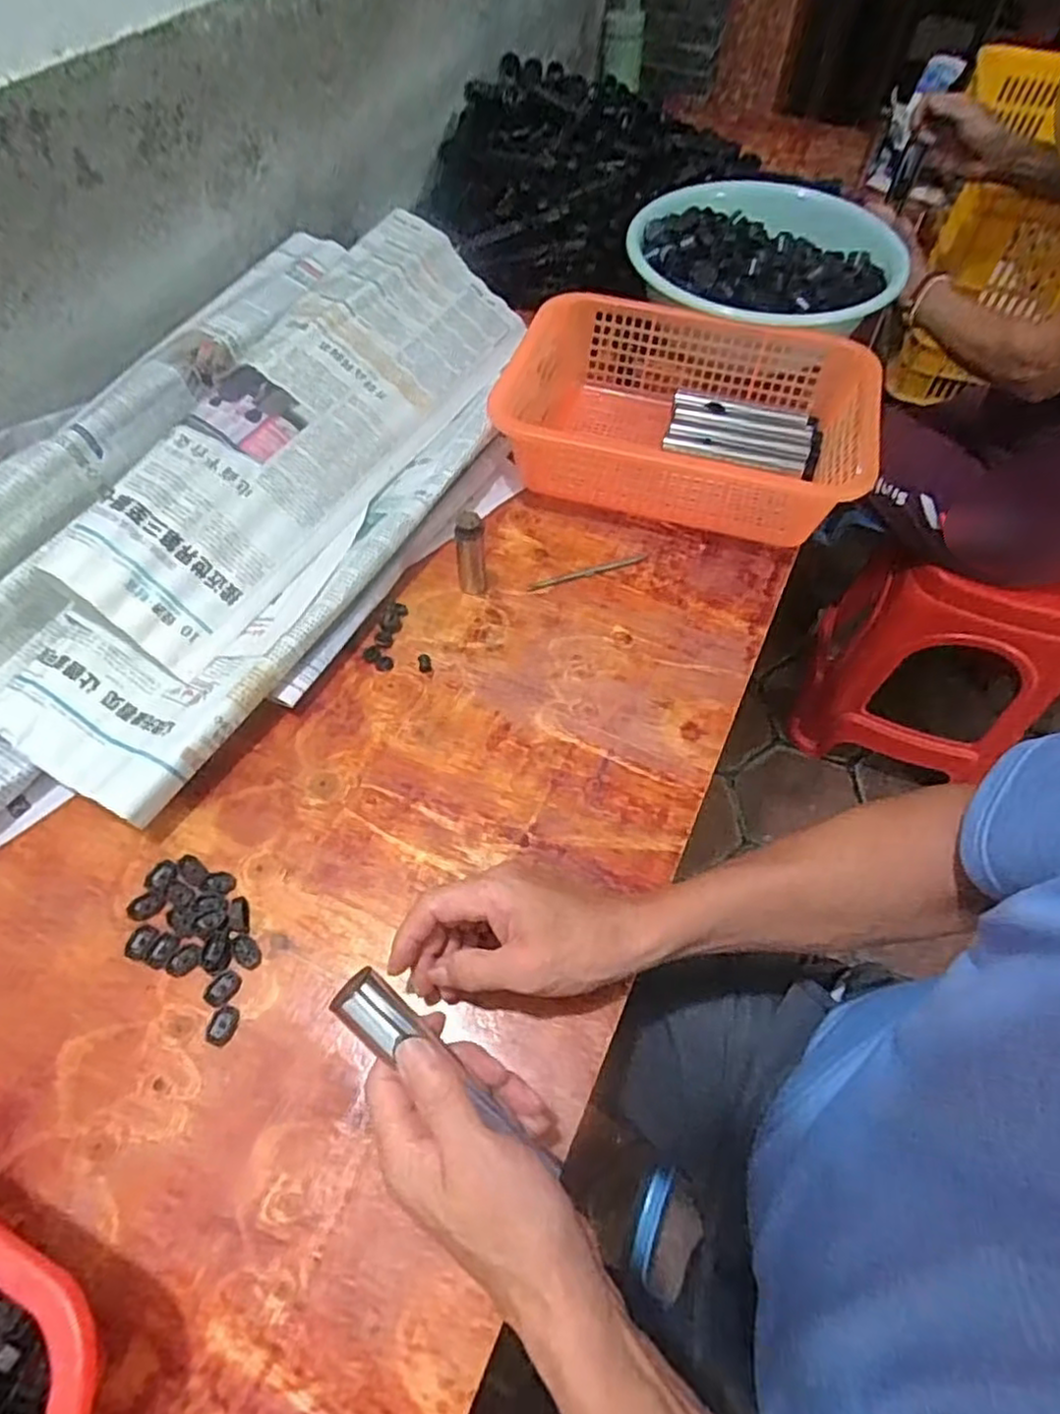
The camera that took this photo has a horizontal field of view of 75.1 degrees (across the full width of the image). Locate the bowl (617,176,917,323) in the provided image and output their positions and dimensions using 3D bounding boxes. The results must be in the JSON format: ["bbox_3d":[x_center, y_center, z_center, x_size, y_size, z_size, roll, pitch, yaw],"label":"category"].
[{"bbox_3d":[0.264,-0.506,0.783,0.292,0.077,0.265,10,57,5],"label":"bowl"}]

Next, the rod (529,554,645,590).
[{"bbox_3d":[0.055,-0.124,0.639,0.116,0.004,0.009,-15,56,-11],"label":"rod"}]

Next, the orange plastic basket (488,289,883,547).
[{"bbox_3d":[0.147,-0.276,0.678,0.318,0.122,0.245,13,58,7],"label":"orange plastic basket"}]

